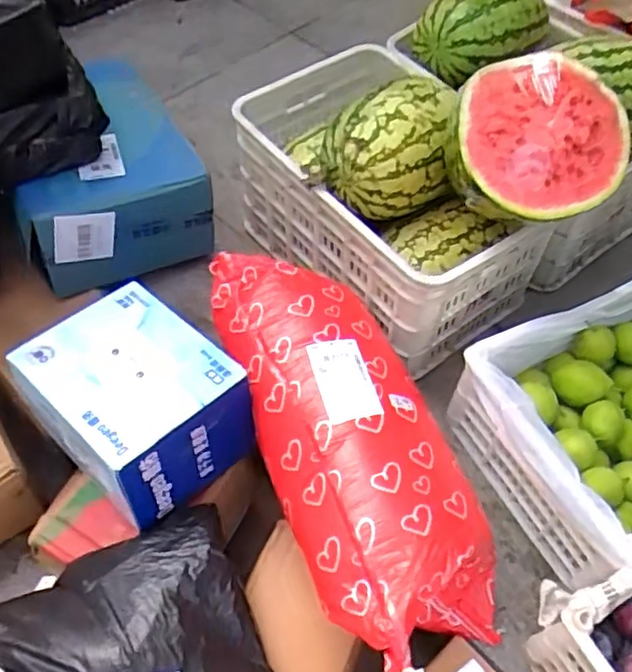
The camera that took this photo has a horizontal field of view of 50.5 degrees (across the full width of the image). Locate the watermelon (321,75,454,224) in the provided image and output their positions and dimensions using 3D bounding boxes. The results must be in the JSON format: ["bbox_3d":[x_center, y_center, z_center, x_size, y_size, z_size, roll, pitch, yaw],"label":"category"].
[{"bbox_3d":[0.117,-0.298,1.075,0.192,0.165,0.178,8,56,3],"label":"watermelon"}]

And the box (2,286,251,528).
[{"bbox_3d":[-0.266,0.091,0.995,0.294,0.174,0.232,40,63,22],"label":"box"}]

